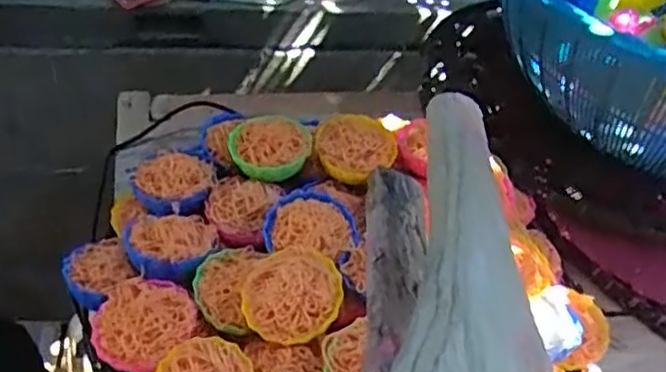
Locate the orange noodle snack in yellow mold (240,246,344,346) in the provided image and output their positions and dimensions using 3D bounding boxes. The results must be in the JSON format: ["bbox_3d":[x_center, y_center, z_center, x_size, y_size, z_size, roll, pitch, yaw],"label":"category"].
[{"bbox_3d":[-0.026,0.066,0.419,0.060,0.023,0.060,-5,68,12],"label":"orange noodle snack in yellow mold"}]

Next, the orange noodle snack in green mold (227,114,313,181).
[{"bbox_3d":[-0.048,-0.031,0.514,0.057,0.032,0.046,-10,47,-20],"label":"orange noodle snack in green mold"}]

